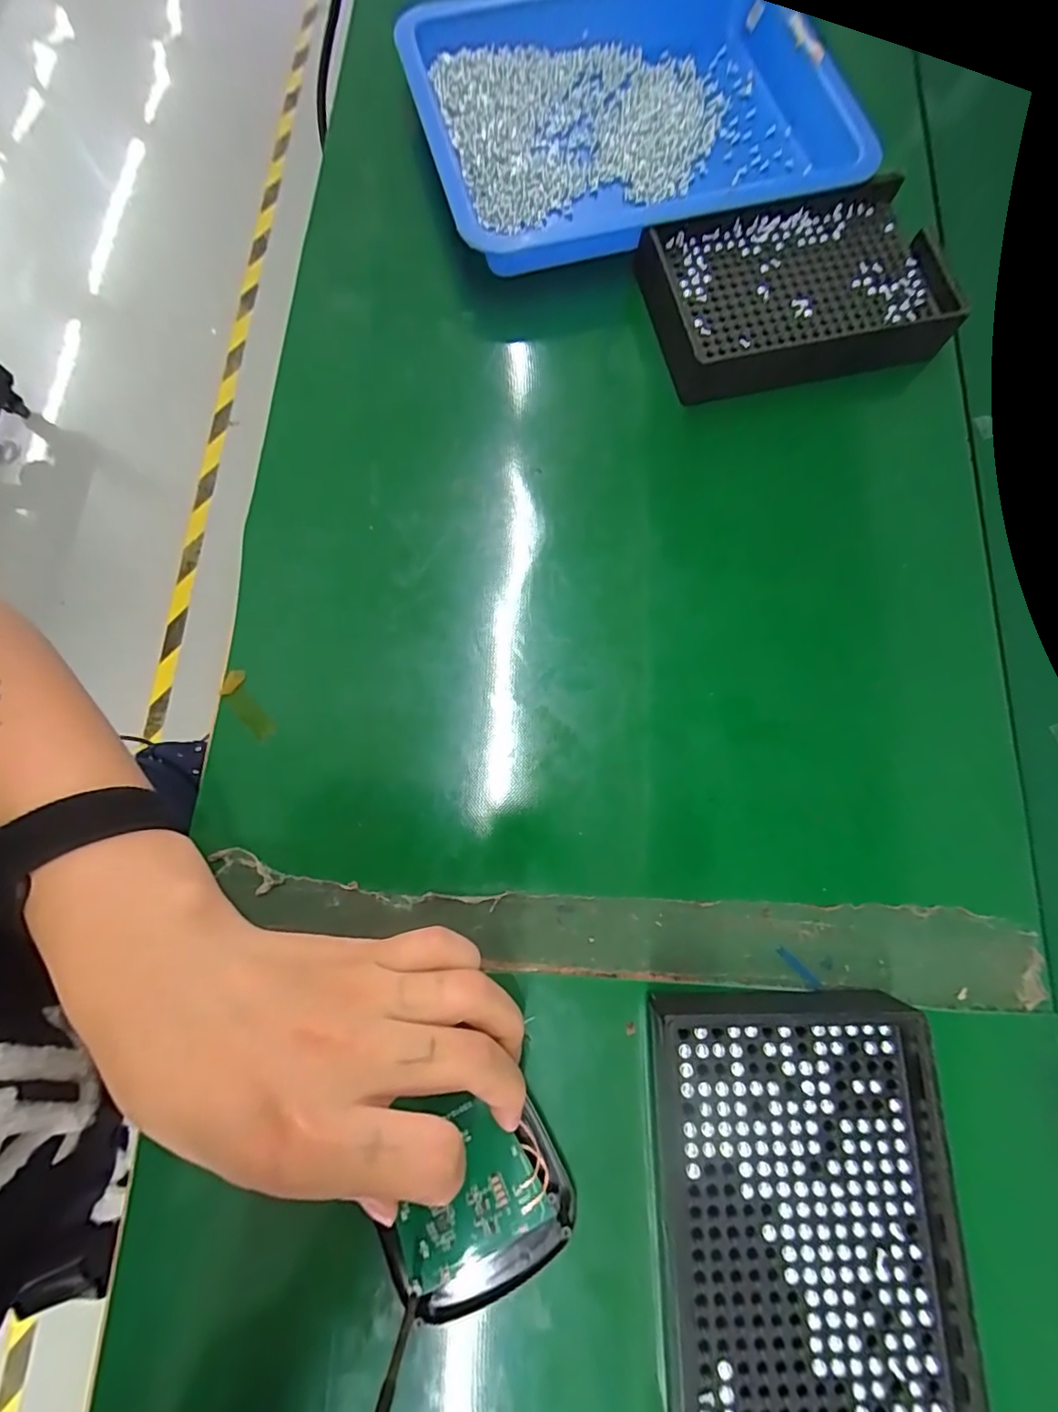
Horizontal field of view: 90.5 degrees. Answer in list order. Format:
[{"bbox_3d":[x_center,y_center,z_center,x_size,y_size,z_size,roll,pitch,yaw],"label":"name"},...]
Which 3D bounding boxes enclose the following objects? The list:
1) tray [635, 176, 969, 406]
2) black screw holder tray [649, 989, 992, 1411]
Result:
[{"bbox_3d":[0.134,-0.209,0.262,0.145,0.020,0.094,-12,77,-3],"label":"tray"},{"bbox_3d":[0.093,0.171,0.176,0.099,0.025,0.140,-1,77,-1],"label":"black screw holder tray"}]

